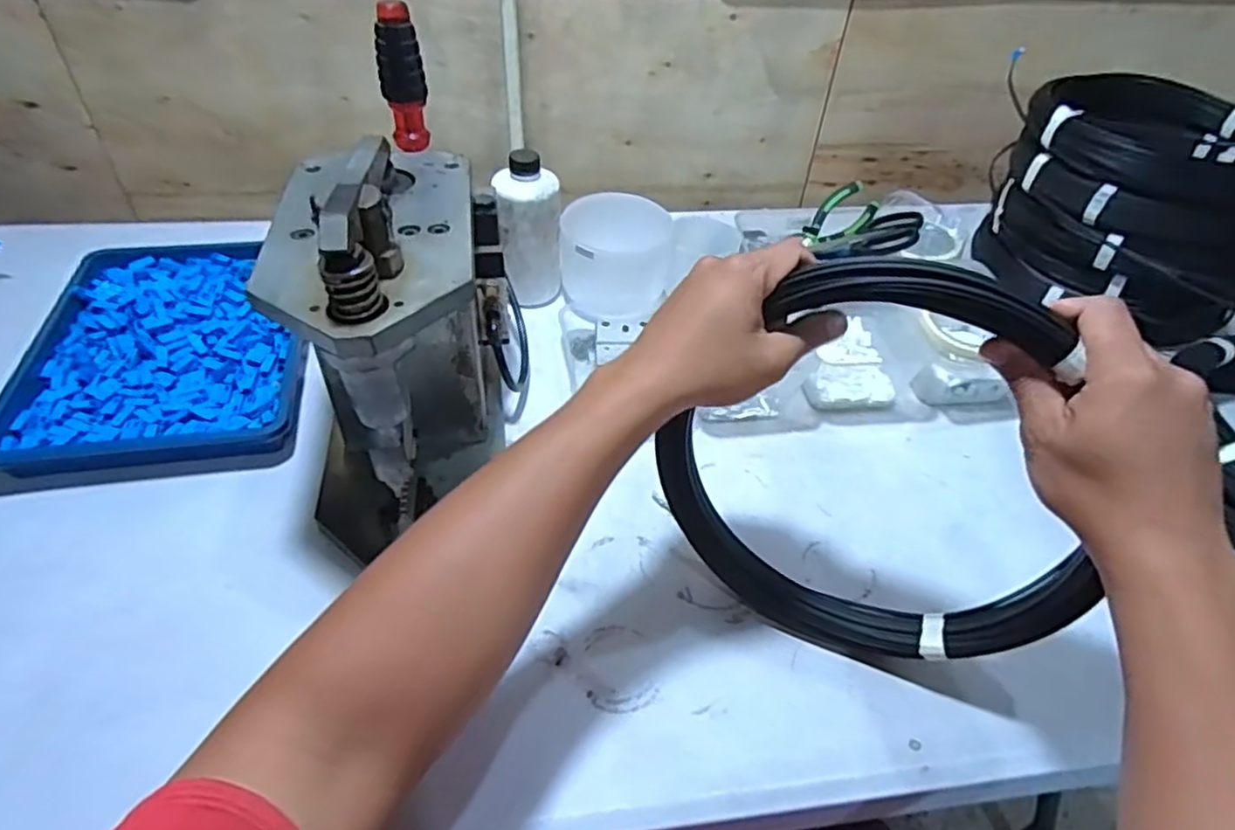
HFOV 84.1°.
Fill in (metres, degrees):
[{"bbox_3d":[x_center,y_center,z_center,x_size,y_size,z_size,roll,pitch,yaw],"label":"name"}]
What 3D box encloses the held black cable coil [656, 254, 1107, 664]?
[{"bbox_3d":[0.160,0.039,0.438,0.273,0.274,0.035,18,31,20],"label":"held black cable coil"}]

